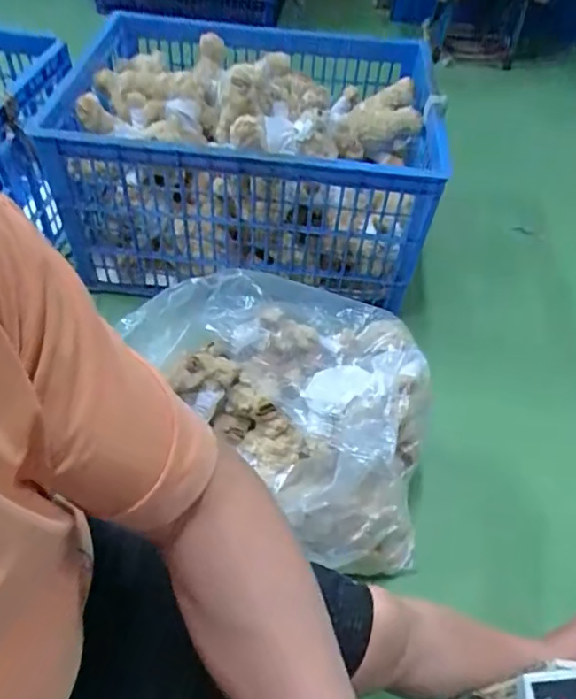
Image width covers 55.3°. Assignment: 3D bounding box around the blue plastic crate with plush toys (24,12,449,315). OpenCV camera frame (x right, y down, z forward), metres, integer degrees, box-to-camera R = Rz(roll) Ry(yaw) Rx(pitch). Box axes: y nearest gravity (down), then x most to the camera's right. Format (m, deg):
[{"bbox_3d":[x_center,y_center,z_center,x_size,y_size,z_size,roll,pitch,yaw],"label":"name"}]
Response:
[{"bbox_3d":[-0.088,-0.496,1.339,0.838,0.376,0.671,1,50,-3],"label":"blue plastic crate with plush toys"}]

